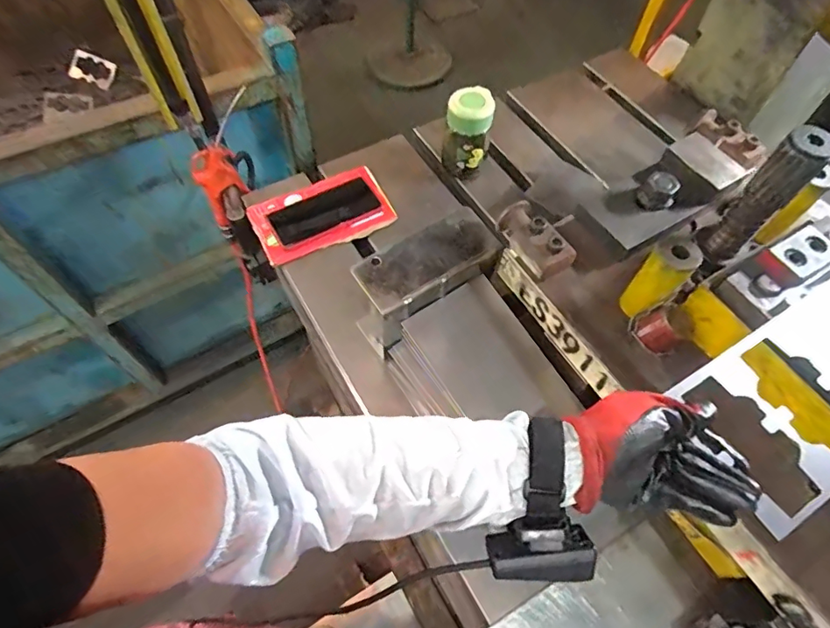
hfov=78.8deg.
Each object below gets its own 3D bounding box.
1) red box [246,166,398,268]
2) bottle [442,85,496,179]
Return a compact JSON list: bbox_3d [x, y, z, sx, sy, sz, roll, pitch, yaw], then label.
[{"bbox_3d":[-0.137,-0.147,0.749,0.194,0.029,0.109,-23,64,-15],"label":"red box"},{"bbox_3d":[0.078,-0.268,0.760,0.064,0.126,0.059,10,60,3],"label":"bottle"}]

